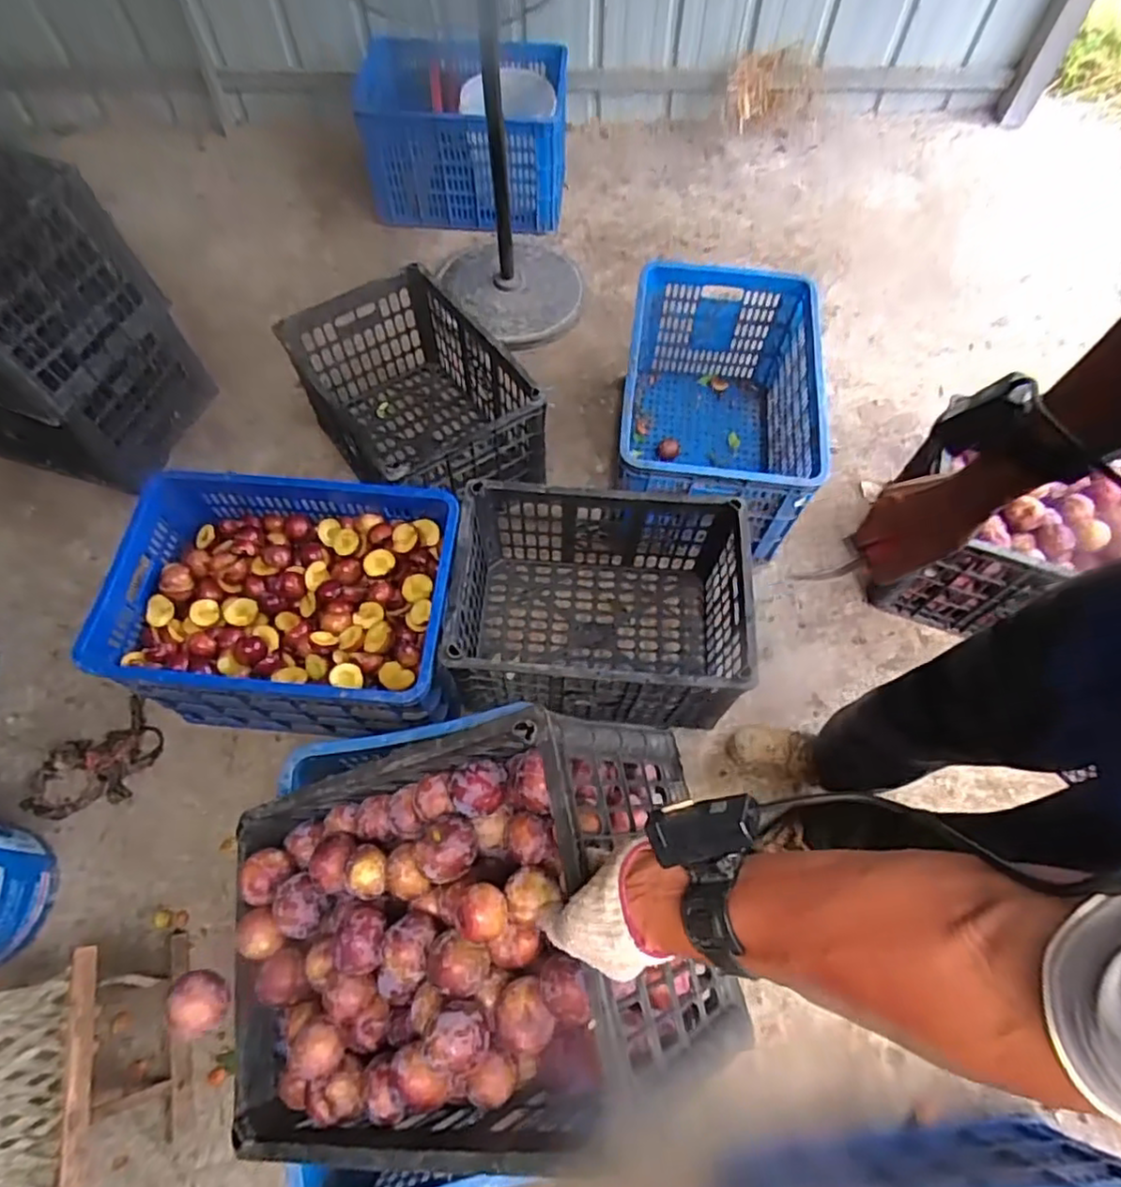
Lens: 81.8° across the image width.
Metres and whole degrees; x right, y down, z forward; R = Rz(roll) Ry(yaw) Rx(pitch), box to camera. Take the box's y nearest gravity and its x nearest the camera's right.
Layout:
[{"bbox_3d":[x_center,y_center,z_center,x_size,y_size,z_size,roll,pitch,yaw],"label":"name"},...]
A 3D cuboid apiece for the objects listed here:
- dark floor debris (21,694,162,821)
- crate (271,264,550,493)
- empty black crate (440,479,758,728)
[{"bbox_3d":[-0.863,0.325,1.188,0.242,0.040,0.153,-37,71,-16],"label":"dark floor debris"},{"bbox_3d":[-0.303,-0.401,1.413,0.367,0.295,0.495,-33,70,-14],"label":"crate"},{"bbox_3d":[0.068,0.029,1.186,0.483,0.299,0.354,3,65,2],"label":"empty black crate"}]

